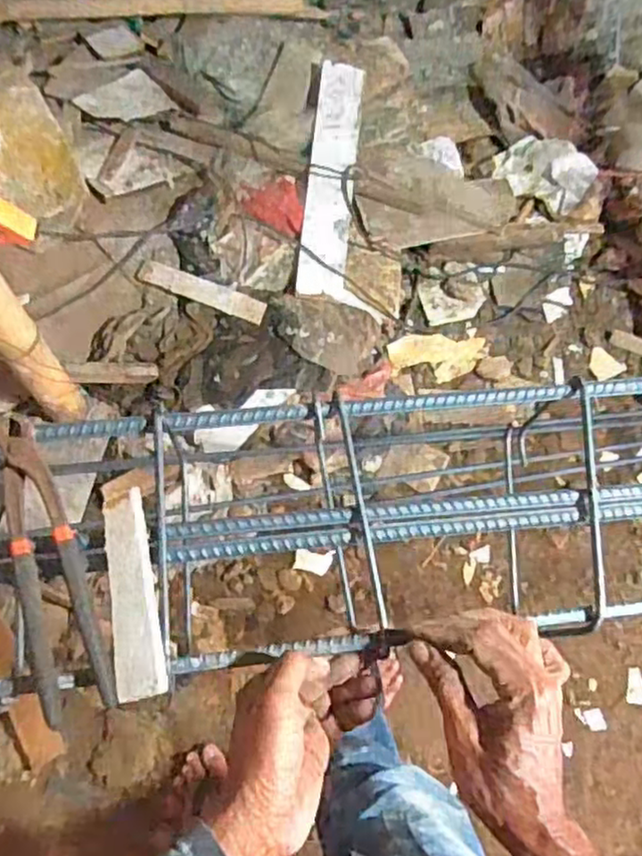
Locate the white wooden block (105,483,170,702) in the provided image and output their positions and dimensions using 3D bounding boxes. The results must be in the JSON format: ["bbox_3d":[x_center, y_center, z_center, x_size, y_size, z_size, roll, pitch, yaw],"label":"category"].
[{"bbox_3d":[-0.134,0.117,0.482,0.034,0.013,0.141,-9,74,-10],"label":"white wooden block"}]

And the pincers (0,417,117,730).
[{"bbox_3d":[-0.198,0.095,0.487,0.048,0.019,0.213,-19,76,-12],"label":"pincers"}]

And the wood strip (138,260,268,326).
[{"bbox_3d":[-0.240,-0.280,1.395,0.261,0.010,0.051,21,79,0],"label":"wood strip"}]

